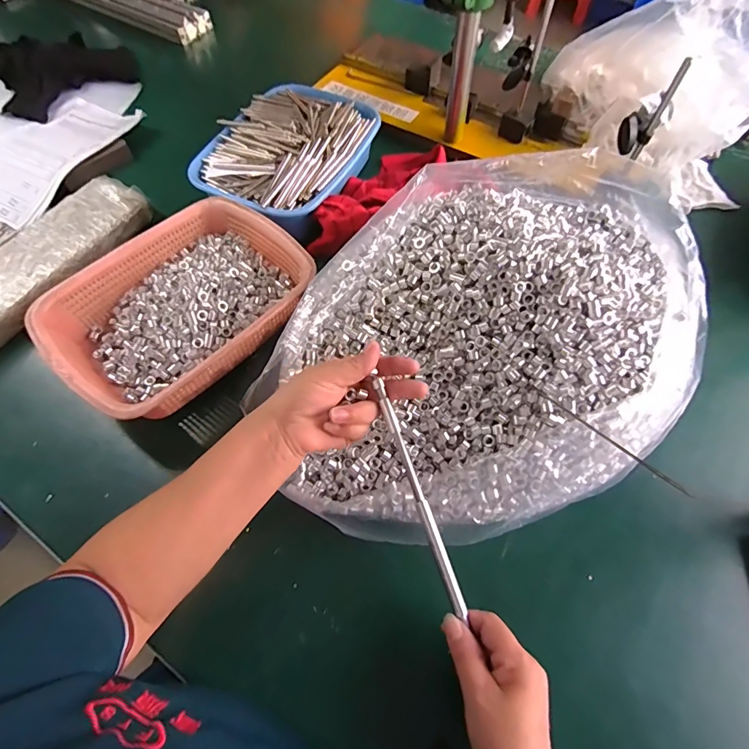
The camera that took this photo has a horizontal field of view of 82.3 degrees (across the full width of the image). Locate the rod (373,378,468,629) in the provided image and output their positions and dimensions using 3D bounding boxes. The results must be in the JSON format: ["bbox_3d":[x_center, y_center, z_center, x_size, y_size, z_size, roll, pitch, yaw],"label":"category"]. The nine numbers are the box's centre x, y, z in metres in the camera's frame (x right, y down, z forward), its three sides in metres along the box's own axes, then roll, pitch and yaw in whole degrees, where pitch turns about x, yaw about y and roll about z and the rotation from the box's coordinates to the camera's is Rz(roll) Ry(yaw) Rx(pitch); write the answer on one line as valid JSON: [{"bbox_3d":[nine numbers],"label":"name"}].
[{"bbox_3d":[0.038,0.103,0.378,0.010,0.008,0.207,-18,79,-10],"label":"rod"}]

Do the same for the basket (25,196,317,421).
[{"bbox_3d":[-0.235,-0.088,0.531,0.216,0.064,0.297,40,68,19],"label":"basket"}]

